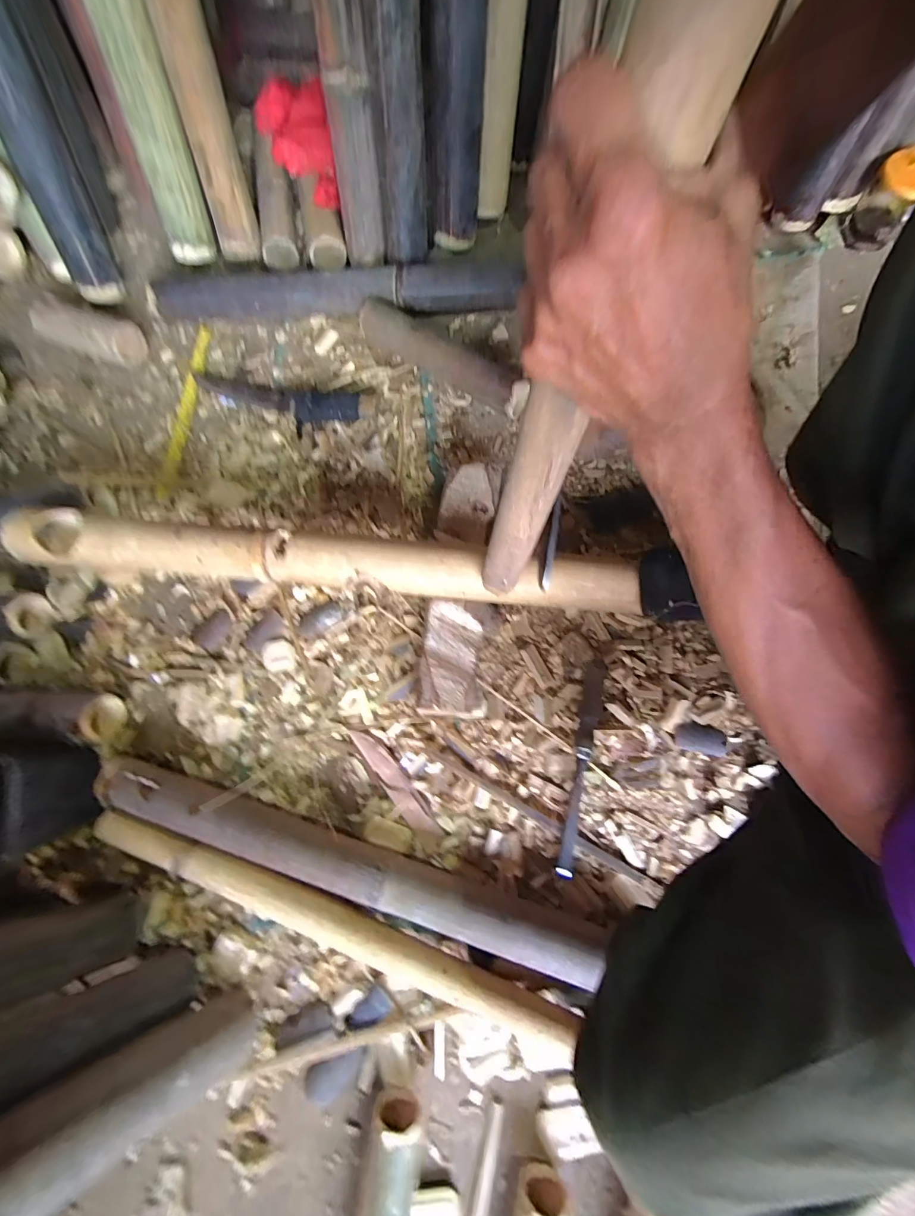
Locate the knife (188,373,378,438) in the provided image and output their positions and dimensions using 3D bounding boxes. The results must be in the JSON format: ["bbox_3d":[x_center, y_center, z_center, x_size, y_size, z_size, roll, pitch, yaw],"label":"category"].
[{"bbox_3d":[-0.263,-0.314,0.646,0.287,0.035,0.065,13,78,5],"label":"knife"}]

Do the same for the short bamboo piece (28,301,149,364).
[{"bbox_3d":[-0.563,-0.419,0.664,0.162,0.056,0.057,15,78,6],"label":"short bamboo piece"}]

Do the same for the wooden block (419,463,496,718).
[{"bbox_3d":[0.008,-0.028,0.558,0.088,0.066,0.327,6,78,4],"label":"wooden block"}]

